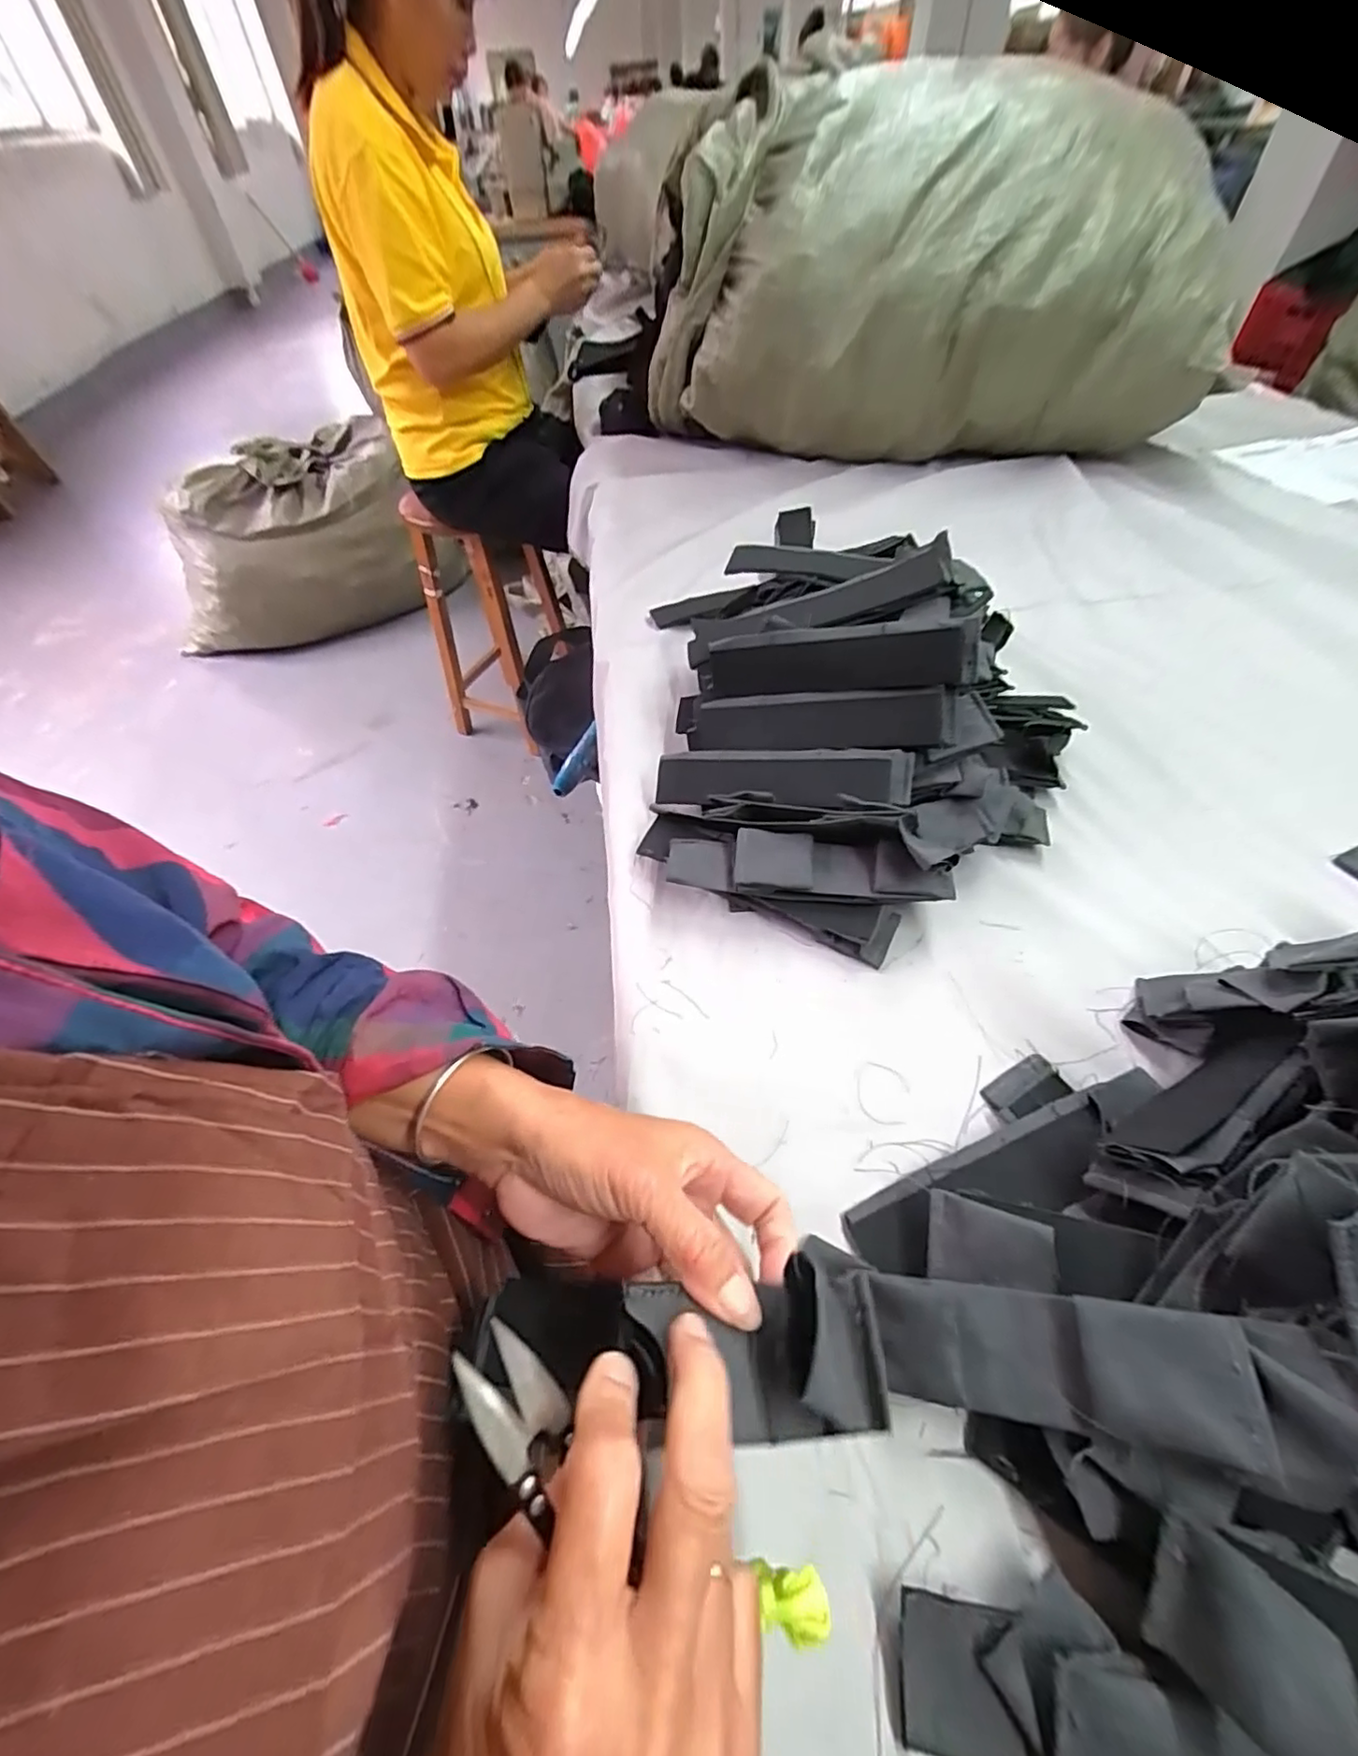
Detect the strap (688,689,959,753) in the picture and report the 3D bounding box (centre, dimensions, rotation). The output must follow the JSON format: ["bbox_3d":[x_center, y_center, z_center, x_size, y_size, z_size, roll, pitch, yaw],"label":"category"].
[{"bbox_3d":[0.106,-0.121,0.496,0.208,0.021,0.047,2,82,20],"label":"strap"}]

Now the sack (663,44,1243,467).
[{"bbox_3d":[0.342,-0.835,0.894,0.737,0.350,0.419,6,52,10],"label":"sack"}]

